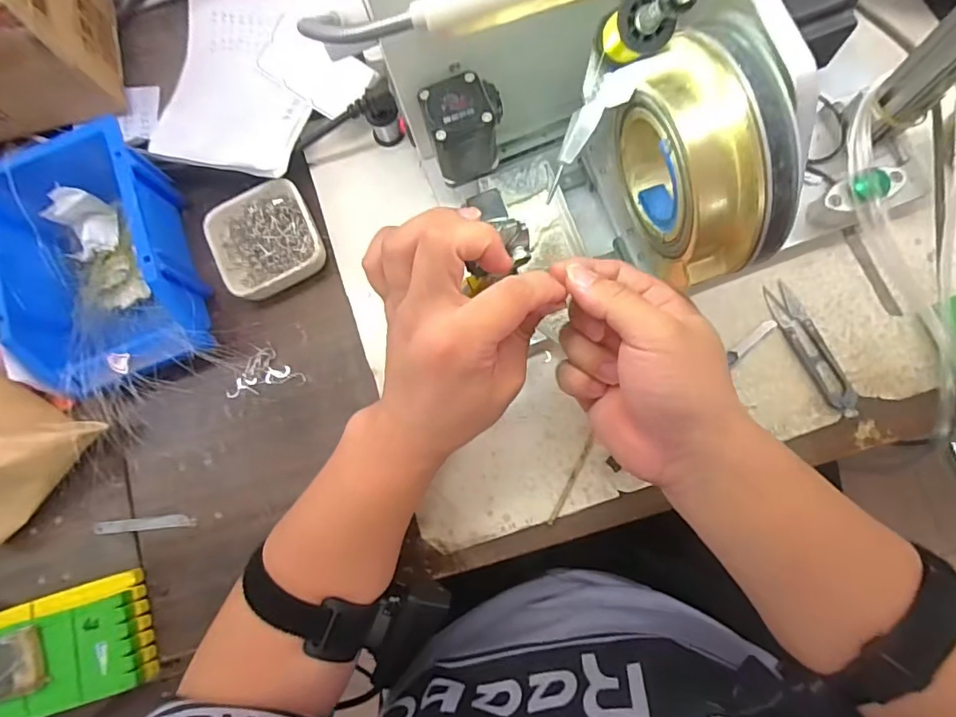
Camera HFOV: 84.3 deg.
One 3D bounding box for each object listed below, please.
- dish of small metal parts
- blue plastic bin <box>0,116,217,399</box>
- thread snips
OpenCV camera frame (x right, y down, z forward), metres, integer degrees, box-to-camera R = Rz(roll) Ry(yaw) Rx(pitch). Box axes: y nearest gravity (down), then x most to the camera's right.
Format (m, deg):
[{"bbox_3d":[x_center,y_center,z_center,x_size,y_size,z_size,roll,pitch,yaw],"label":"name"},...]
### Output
[{"bbox_3d":[-0.172,-0.096,0.430,0.081,0.027,0.086,-26,79,0],"label":"dish of small metal parts"},{"bbox_3d":[-0.295,-0.072,0.414,0.128,0.071,0.190,-23,79,1],"label":"blue plastic bin"},{"bbox_3d":[0.248,-0.007,0.392,0.022,0.005,0.106,-23,79,1],"label":"thread snips"}]

